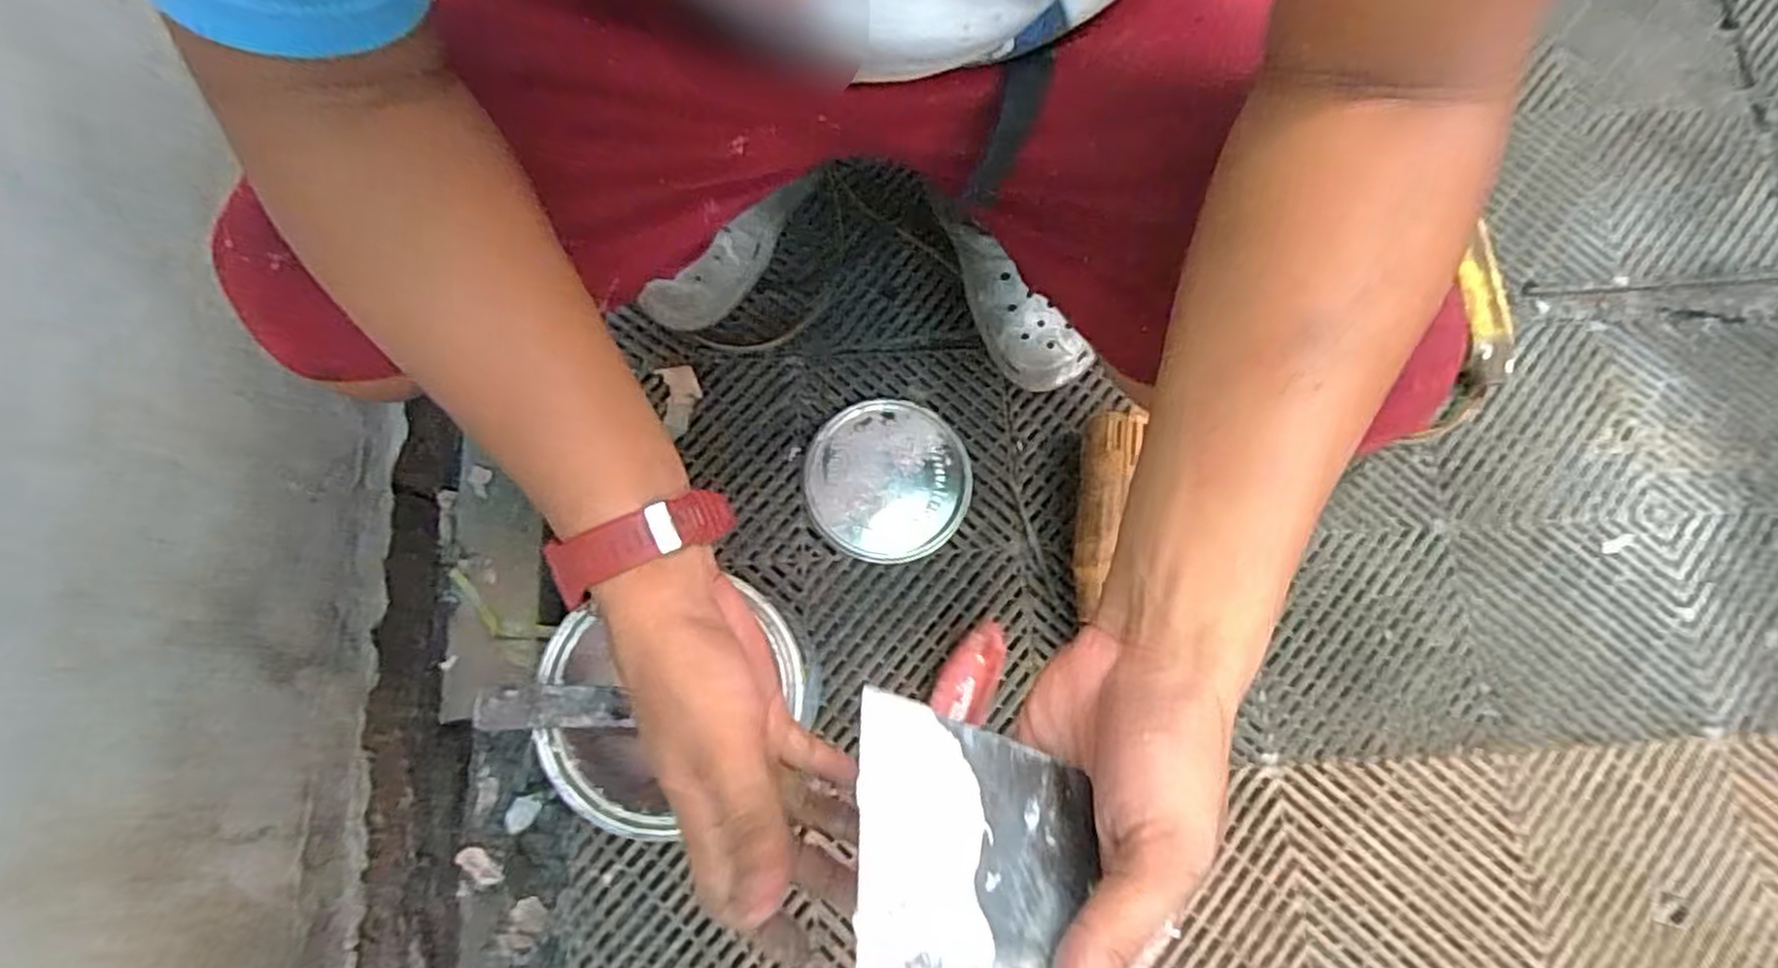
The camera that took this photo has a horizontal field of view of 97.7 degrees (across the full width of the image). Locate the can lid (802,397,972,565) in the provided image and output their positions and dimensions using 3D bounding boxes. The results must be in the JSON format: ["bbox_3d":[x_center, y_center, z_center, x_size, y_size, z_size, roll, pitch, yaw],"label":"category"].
[{"bbox_3d":[-0.002,-0.004,0.733,0.151,0.014,0.151,0,76,-1],"label":"can lid"}]

